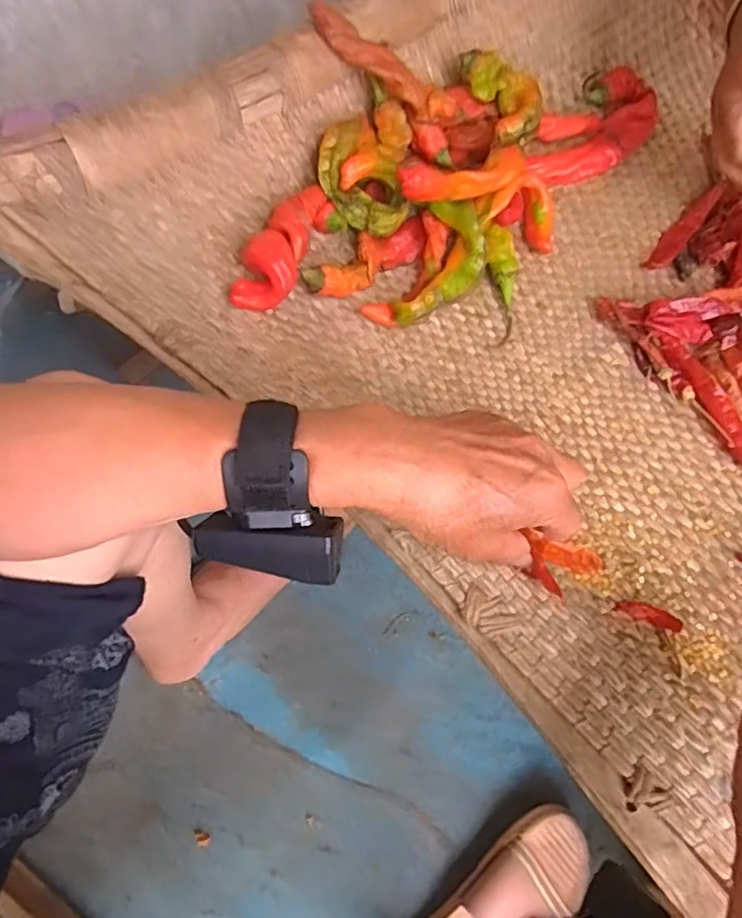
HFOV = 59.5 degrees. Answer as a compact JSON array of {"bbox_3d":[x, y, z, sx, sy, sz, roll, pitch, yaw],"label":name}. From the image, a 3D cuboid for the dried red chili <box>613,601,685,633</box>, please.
[{"bbox_3d":[0.158,0.088,0.368,0.035,0.007,0.010,20,64,6],"label":"dried red chili"}]

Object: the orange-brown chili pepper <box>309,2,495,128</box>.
[{"bbox_3d":[0.026,-0.265,0.454,0.156,0.022,0.041,7,58,-37],"label":"orange-brown chili pepper"}]

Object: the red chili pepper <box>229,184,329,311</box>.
[{"bbox_3d":[-0.059,-0.141,0.426,0.035,0.026,0.098,16,64,4],"label":"red chili pepper"}]

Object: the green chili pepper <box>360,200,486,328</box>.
[{"bbox_3d":[0.044,-0.129,0.449,0.052,0.031,0.107,26,65,9],"label":"green chili pepper"}]

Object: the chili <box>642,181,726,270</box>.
[{"bbox_3d":[0.238,-0.176,0.493,0.018,0.016,0.096,38,68,14],"label":"chili"}]

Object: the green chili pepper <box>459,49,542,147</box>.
[{"bbox_3d":[0.100,-0.267,0.474,0.045,0.030,0.064,-24,68,-14],"label":"green chili pepper"}]

